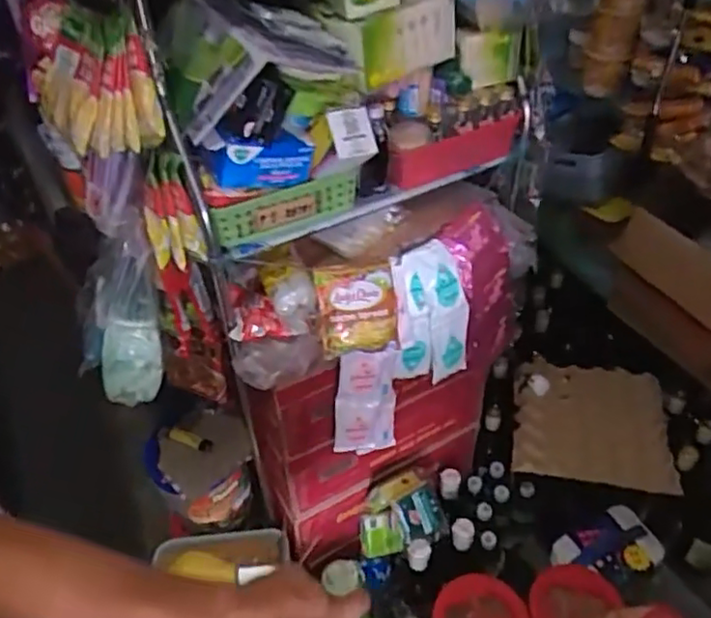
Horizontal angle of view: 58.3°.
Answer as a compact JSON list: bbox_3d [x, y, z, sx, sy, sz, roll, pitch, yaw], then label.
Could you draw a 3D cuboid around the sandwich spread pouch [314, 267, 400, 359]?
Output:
[{"bbox_3d":[0.004,0.001,0.824,0.102,0.113,0.026,-8,5,-9],"label":"sandwich spread pouch"}]

